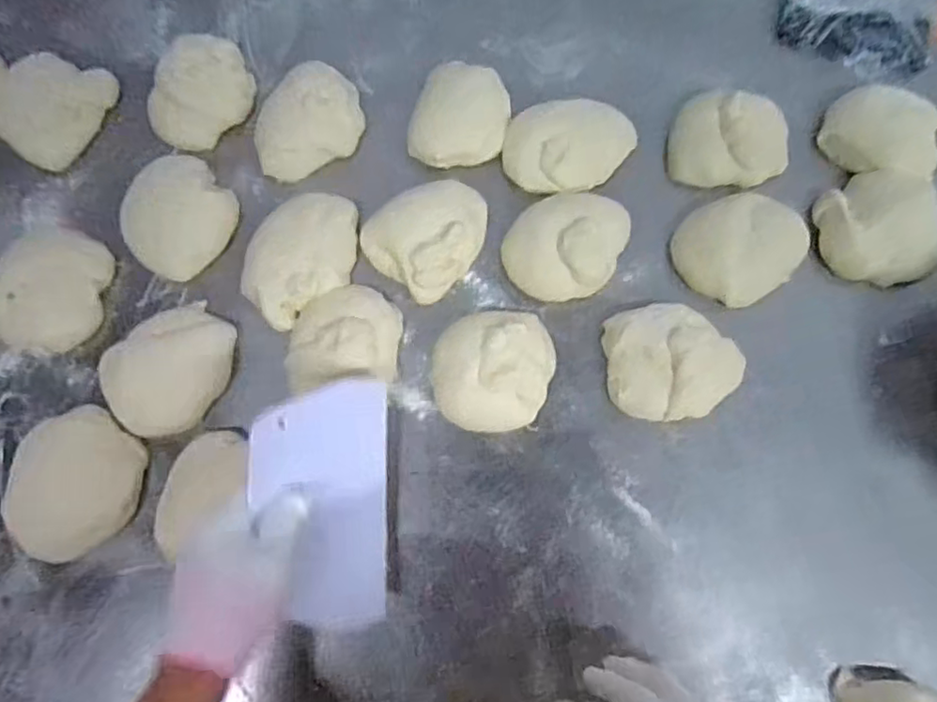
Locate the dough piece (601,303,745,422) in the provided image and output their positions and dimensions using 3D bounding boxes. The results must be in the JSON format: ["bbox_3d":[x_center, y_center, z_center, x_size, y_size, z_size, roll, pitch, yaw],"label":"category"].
[{"bbox_3d":[0.197,0.009,0.587,0.136,0.037,0.107,-7,76,-3],"label":"dough piece"}]

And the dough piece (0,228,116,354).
[{"bbox_3d":[-0.389,-0.063,0.585,0.094,0.033,0.119,1,75,-1],"label":"dough piece"}]

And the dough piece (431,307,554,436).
[{"bbox_3d":[0.024,0.016,0.581,0.113,0.039,0.117,9,75,1],"label":"dough piece"}]

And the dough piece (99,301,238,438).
[{"bbox_3d":[-0.267,0.015,0.560,0.093,0.059,0.120,42,78,9],"label":"dough piece"}]

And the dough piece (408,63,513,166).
[{"bbox_3d":[-0.009,-0.239,0.644,0.096,0.041,0.108,14,76,2],"label":"dough piece"}]

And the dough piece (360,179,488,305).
[{"bbox_3d":[-0.039,-0.116,0.616,0.103,0.036,0.124,42,78,9],"label":"dough piece"}]

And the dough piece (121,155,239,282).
[{"bbox_3d":[-0.282,-0.132,0.609,0.098,0.033,0.106,0,75,-1],"label":"dough piece"}]

